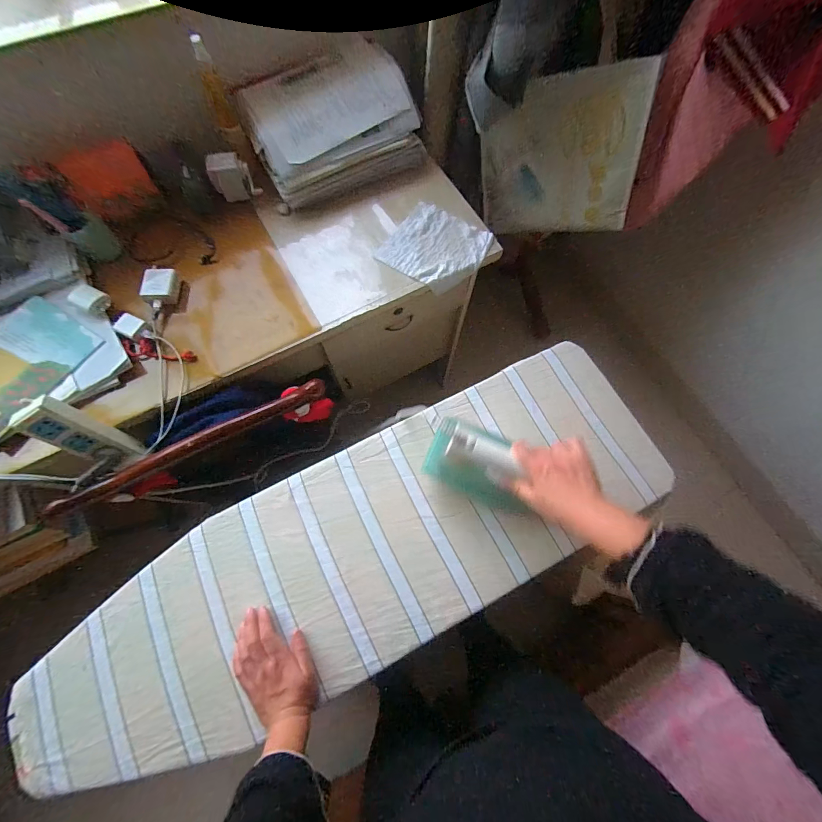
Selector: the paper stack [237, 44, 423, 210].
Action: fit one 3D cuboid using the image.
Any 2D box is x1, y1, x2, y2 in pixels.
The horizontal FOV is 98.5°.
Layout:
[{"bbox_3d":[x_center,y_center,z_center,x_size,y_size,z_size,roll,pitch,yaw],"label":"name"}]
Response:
[{"bbox_3d":[-0.141,-0.535,0.675,0.299,0.124,0.191,-26,74,-9],"label":"paper stack"}]

